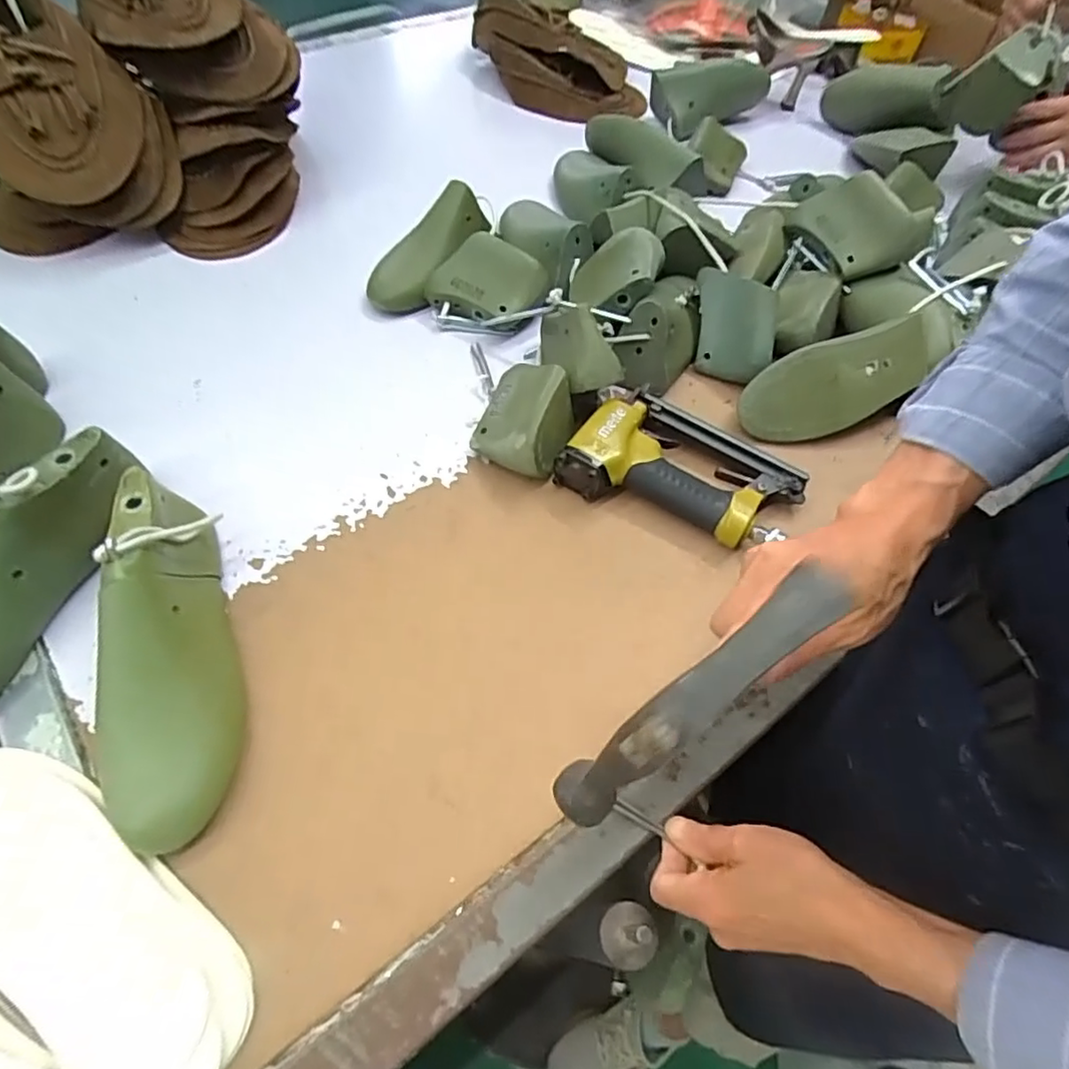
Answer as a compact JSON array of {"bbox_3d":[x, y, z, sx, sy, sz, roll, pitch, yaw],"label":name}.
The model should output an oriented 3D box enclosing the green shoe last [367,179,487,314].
[{"bbox_3d":[-0.116,-0.309,0.680,0.062,0.051,0.166,33,77,15],"label":"green shoe last"}]

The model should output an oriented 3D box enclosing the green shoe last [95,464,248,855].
[{"bbox_3d":[-0.246,0.070,0.419,0.074,0.084,0.253,-9,59,-10],"label":"green shoe last"}]

